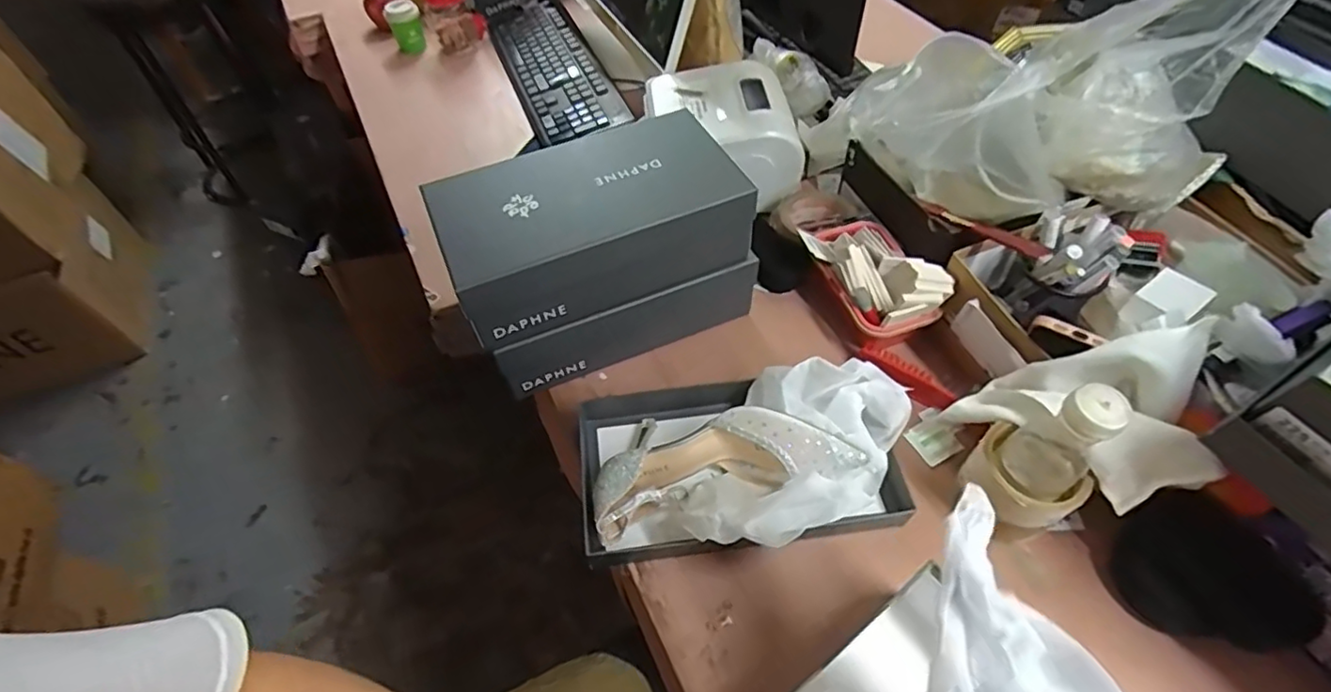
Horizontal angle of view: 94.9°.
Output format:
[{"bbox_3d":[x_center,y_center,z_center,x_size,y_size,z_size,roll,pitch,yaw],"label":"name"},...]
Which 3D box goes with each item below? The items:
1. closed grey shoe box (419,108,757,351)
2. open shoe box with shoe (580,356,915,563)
[{"bbox_3d":[-0.075,-0.128,0.634,0.295,0.106,0.146,-22,55,-13],"label":"closed grey shoe box"},{"bbox_3d":[0.076,0.099,0.574,0.306,0.129,0.185,-5,53,-1],"label":"open shoe box with shoe"}]

